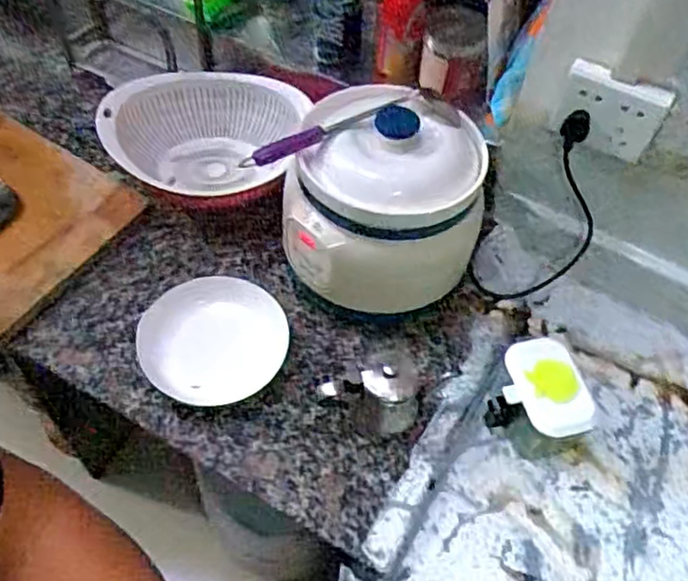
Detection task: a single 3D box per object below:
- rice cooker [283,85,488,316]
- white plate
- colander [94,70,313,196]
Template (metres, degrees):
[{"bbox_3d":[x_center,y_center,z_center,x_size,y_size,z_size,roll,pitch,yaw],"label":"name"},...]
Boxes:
[{"bbox_3d":[0.044,-0.099,0.783,0.213,0.209,0.192,14,56,5],"label":"rice cooker"},{"bbox_3d":[-0.152,0.060,0.786,0.167,0.039,0.154,2,55,-3],"label":"white plate"},{"bbox_3d":[-0.198,-0.207,0.933,0.255,0.106,0.182,10,55,3],"label":"colander"}]

